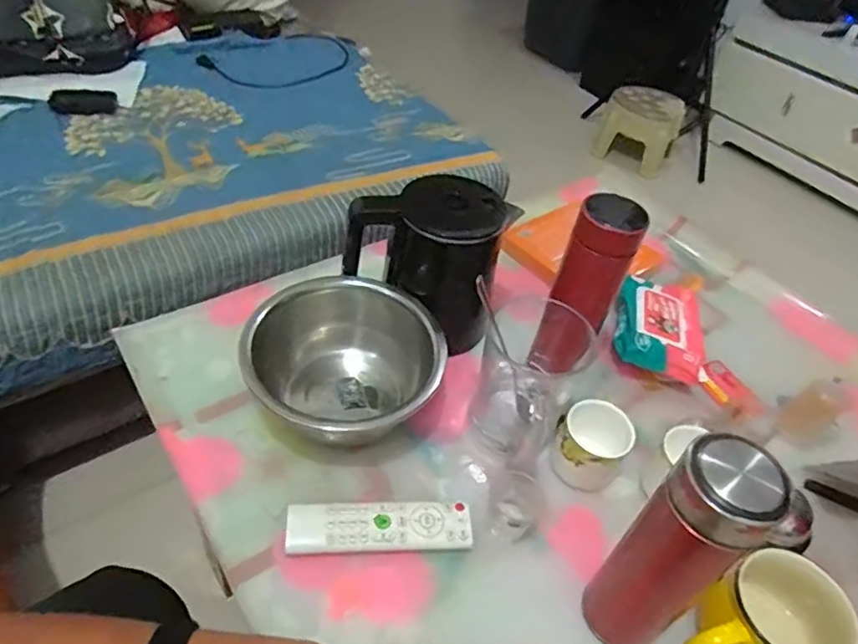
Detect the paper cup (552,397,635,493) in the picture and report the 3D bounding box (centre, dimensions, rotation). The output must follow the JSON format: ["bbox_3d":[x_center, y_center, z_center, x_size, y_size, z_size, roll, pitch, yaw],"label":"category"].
[{"bbox_3d":[0.158,0.123,0.587,0.068,0.075,0.058,22,46,13],"label":"paper cup"}]

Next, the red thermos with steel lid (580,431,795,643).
[{"bbox_3d":[0.170,0.175,0.426,0.063,0.246,0.060,-22,52,-27],"label":"red thermos with steel lid"}]

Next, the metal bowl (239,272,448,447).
[{"bbox_3d":[-0.083,0.044,0.607,0.161,0.094,0.184,-22,52,-27],"label":"metal bowl"}]

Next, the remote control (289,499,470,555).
[{"bbox_3d":[-0.044,0.181,0.533,0.160,0.019,0.048,2,45,-7],"label":"remote control"}]

